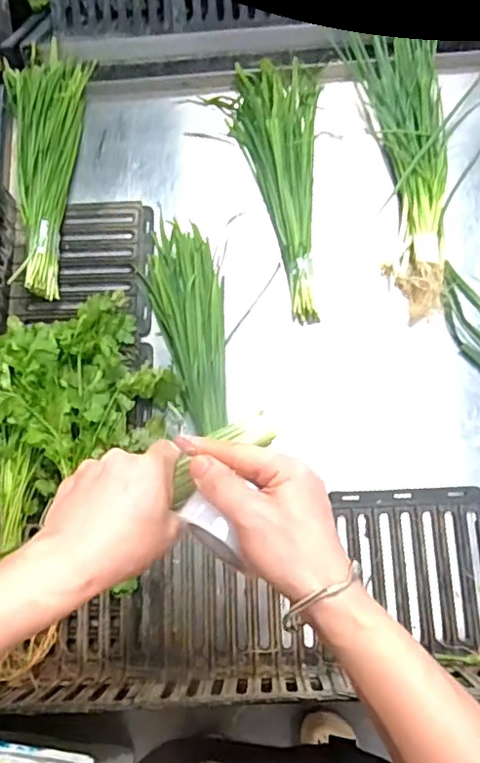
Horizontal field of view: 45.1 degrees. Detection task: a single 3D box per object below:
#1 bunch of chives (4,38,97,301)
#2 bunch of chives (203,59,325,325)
[{"bbox_3d":[-0.244,-0.267,0.720,0.099,0.033,0.338,-2,76,3],"label":"bunch of chives"},{"bbox_3d":[0.053,-0.235,0.708,0.123,0.035,0.336,-6,75,1],"label":"bunch of chives"}]

